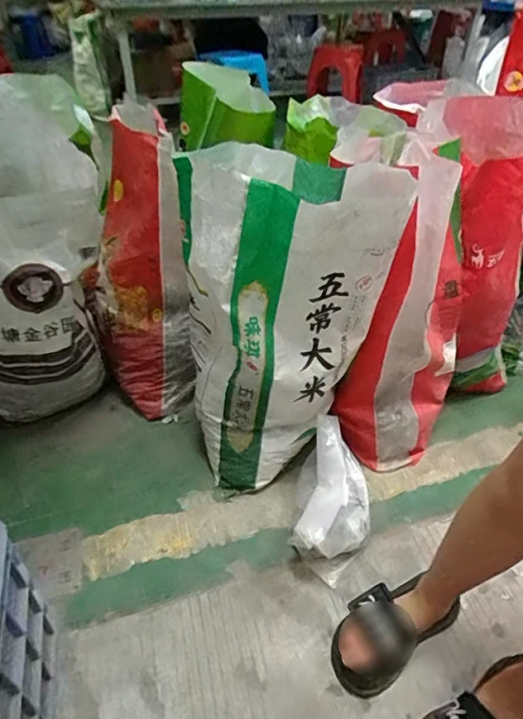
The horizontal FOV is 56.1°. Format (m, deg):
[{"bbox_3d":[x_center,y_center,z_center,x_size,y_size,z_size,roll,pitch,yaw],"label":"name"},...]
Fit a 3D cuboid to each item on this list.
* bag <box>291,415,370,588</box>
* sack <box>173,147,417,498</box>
[{"bbox_3d":[0.135,0.248,0.915,0.130,0.118,0.285,4,57,4],"label":"bag"},{"bbox_3d":[0.039,-0.054,0.899,0.304,0.590,0.202,-17,42,-21],"label":"sack"}]

